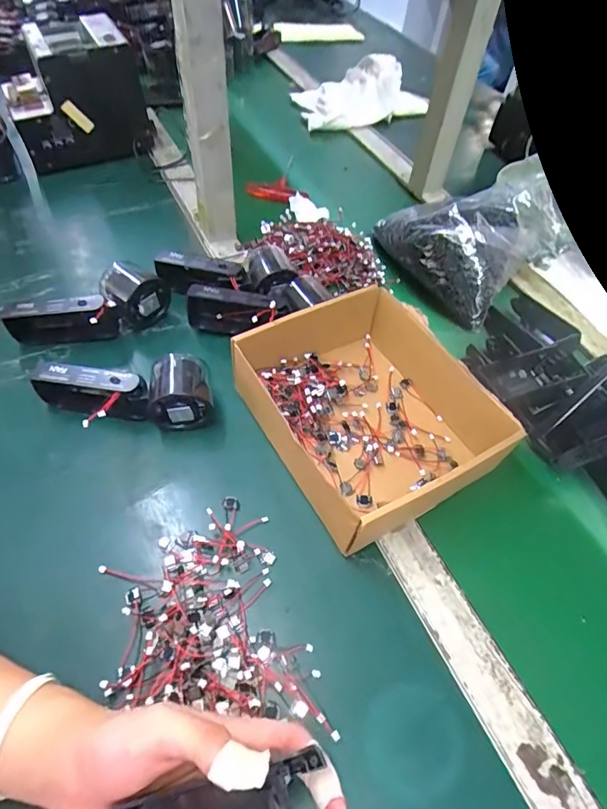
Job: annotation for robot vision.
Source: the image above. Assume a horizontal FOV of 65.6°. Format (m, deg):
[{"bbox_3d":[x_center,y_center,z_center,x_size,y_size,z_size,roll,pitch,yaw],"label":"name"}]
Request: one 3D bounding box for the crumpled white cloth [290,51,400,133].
[{"bbox_3d":[0.083,-0.565,0.851,0.170,0.081,0.108,-14,57,-12],"label":"crumpled white cloth"}]

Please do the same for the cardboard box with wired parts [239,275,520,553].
[{"bbox_3d":[0.057,0.003,0.443,0.182,0.074,0.210,-24,59,-18],"label":"cardboard box with wired parts"}]

